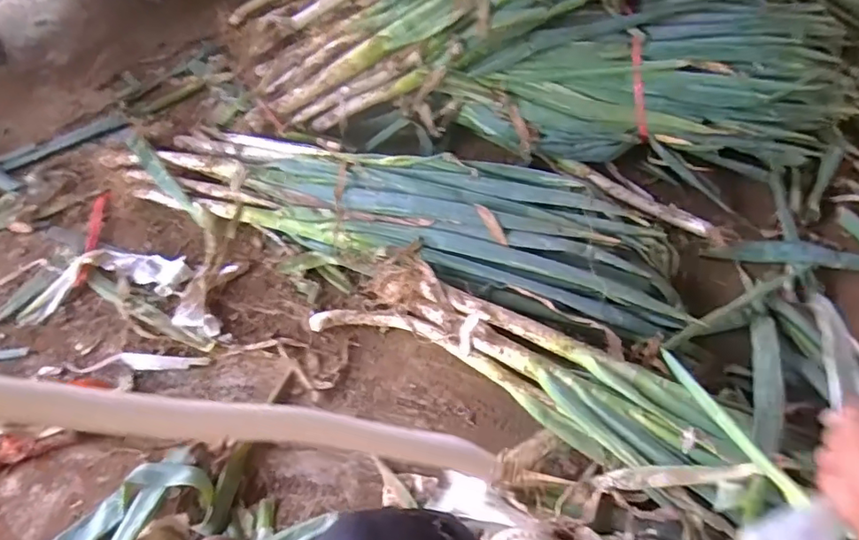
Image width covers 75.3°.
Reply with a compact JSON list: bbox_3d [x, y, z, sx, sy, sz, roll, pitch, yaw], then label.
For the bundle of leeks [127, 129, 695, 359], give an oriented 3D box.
[{"bbox_3d":[-0.065,-0.099,0.910,0.960,0.118,0.243,14,54,12],"label":"bundle of leeks"}]

